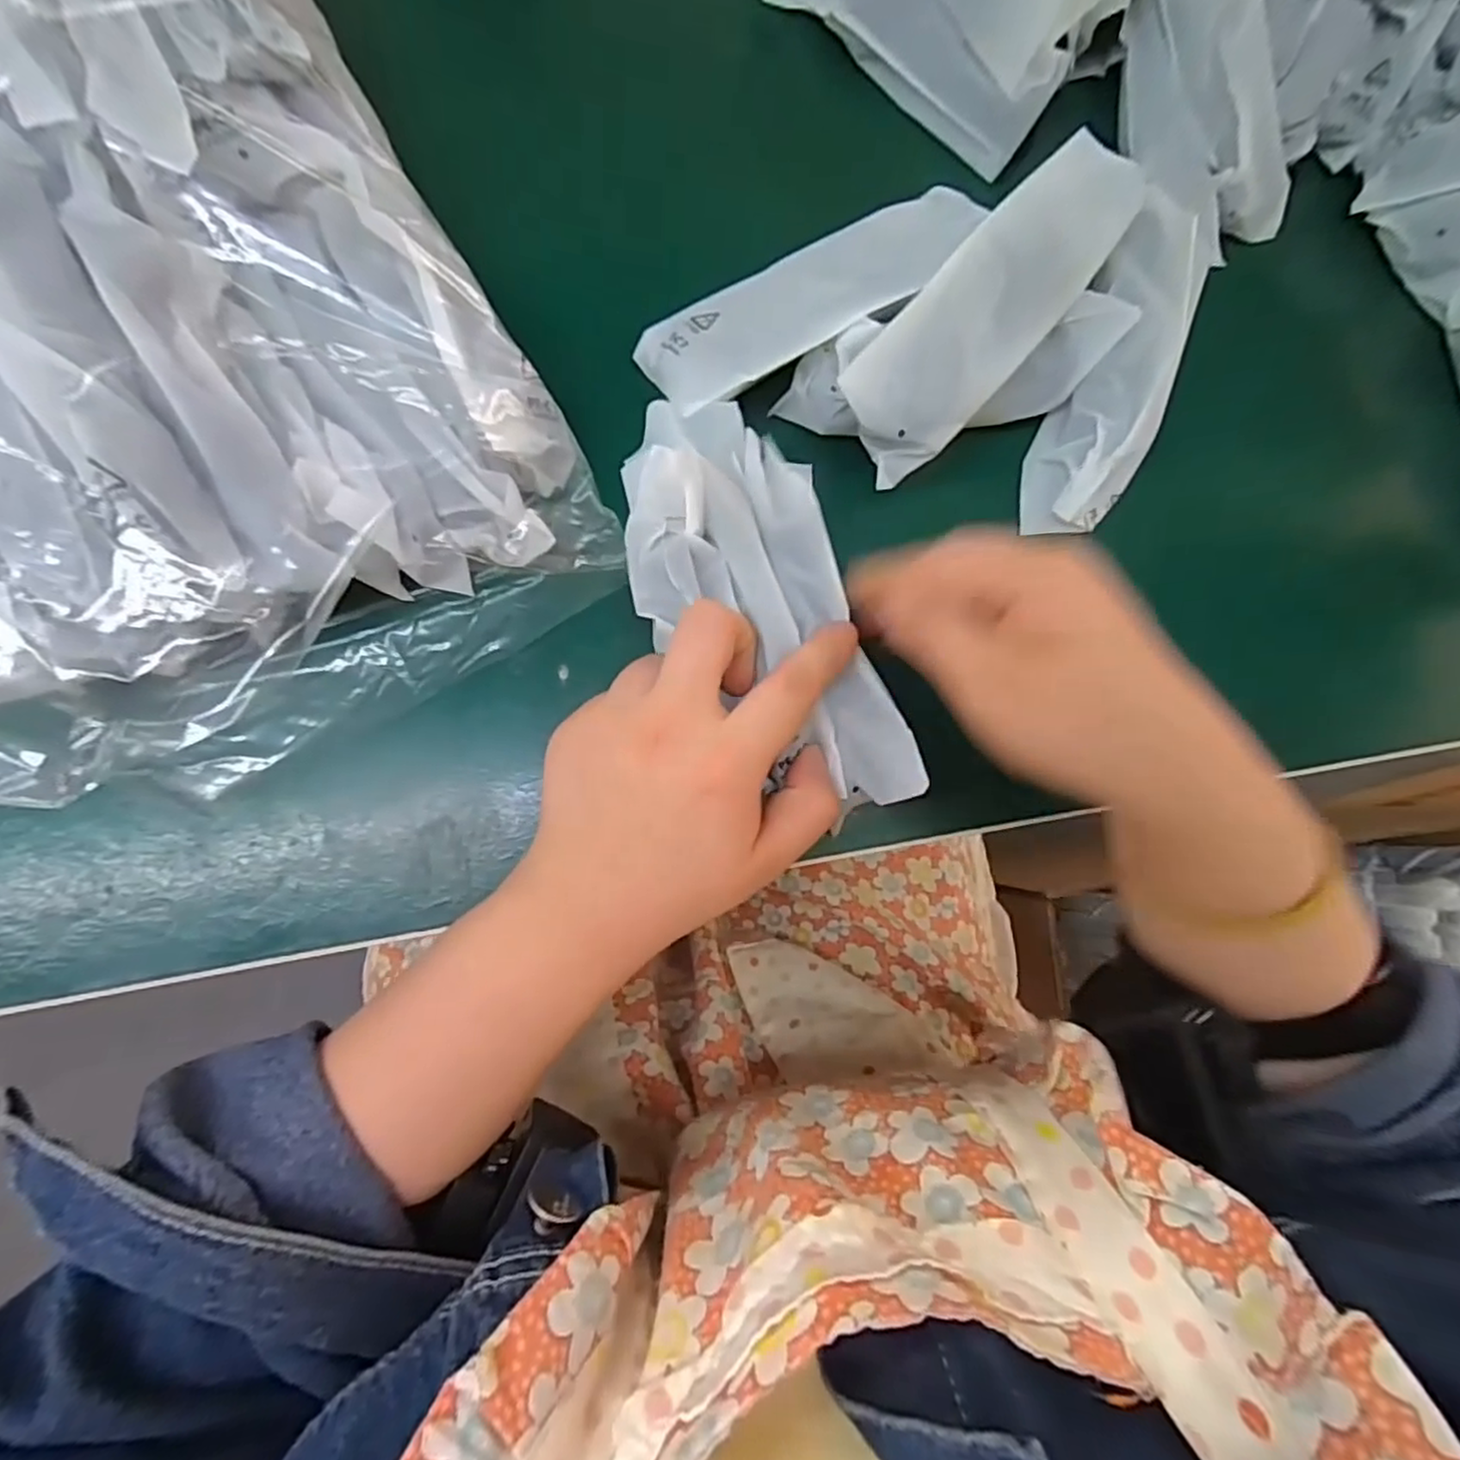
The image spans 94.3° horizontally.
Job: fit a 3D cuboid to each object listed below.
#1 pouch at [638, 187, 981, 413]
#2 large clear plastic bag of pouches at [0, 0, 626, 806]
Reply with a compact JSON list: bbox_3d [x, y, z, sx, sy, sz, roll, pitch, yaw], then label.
[{"bbox_3d":[0.038,-0.173,0.268,0.153,0.007,0.048,-30,71,-6],"label":"pouch"},{"bbox_3d":[-0.194,-0.142,0.225,0.203,0.068,0.283,-30,90,-7],"label":"large clear plastic bag of pouches"}]

